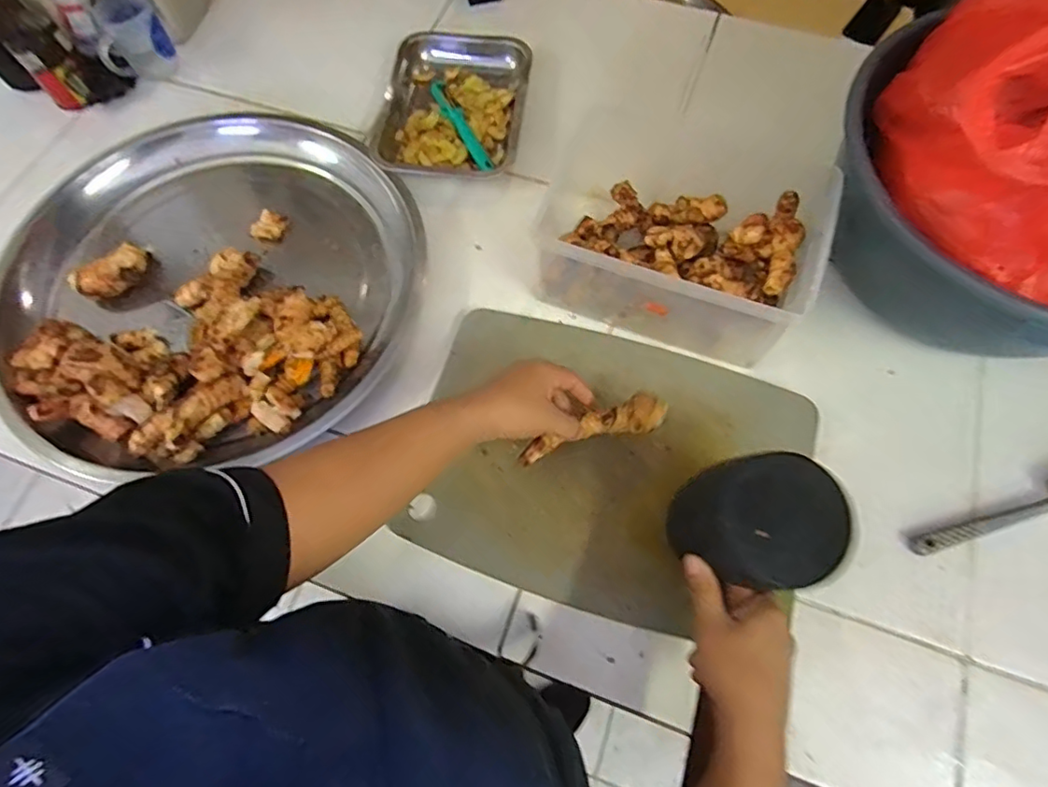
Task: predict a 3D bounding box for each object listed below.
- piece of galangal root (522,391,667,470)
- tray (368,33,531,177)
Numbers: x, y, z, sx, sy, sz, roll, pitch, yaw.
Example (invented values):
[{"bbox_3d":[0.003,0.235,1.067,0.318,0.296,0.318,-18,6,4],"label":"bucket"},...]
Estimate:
[{"bbox_3d":[0.064,0.036,0.527,0.141,0.030,0.036,-21,70,-1],"label":"piece of galangal root"},{"bbox_3d":[-0.092,-0.392,0.755,0.187,0.034,0.264,7,69,3],"label":"tray"}]

